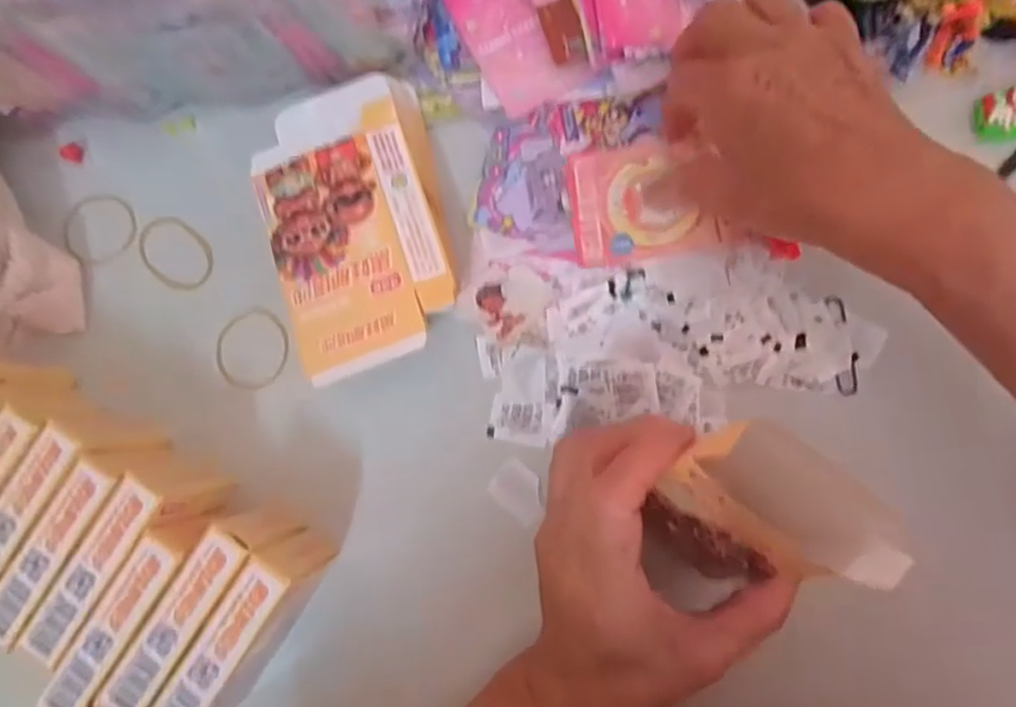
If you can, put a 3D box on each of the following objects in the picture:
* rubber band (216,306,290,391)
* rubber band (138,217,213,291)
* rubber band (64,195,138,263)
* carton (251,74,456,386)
[{"bbox_3d":[-0.140,-0.003,0.351,0.040,0.004,0.045,0,82,6],"label":"rubber band"},{"bbox_3d":[-0.190,-0.058,0.366,0.052,0.004,0.035,39,88,10],"label":"rubber band"},{"bbox_3d":[-0.235,-0.072,0.369,0.042,0.006,0.041,-1,82,6],"label":"rubber band"},{"bbox_3d":[-0.077,-0.065,0.332,0.086,0.034,0.145,-18,81,4],"label":"carton"}]

